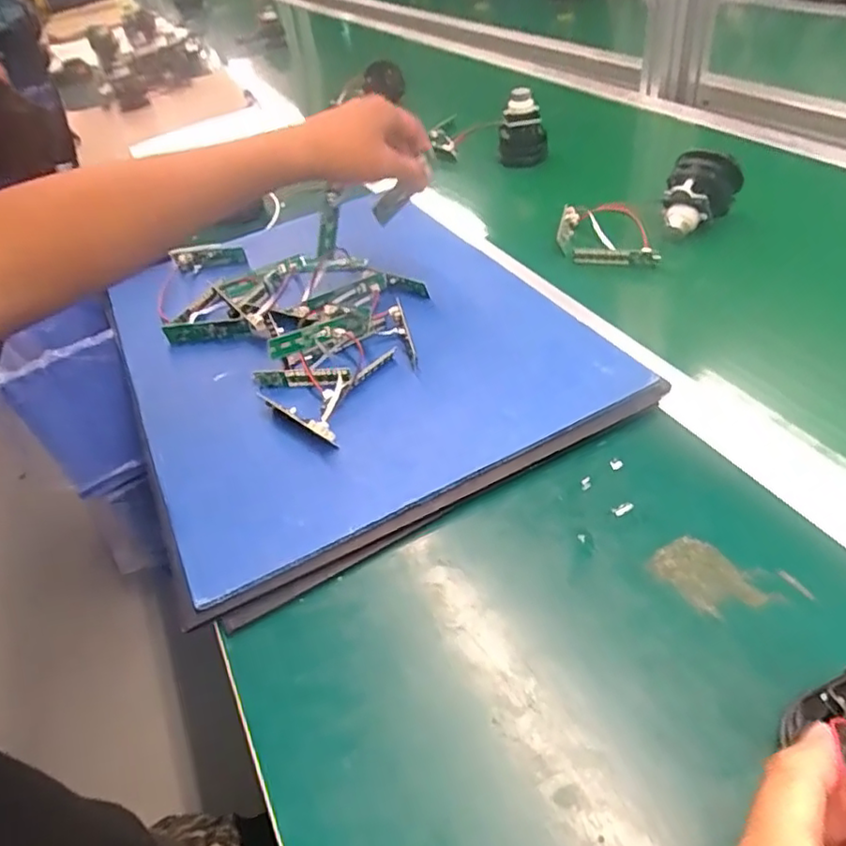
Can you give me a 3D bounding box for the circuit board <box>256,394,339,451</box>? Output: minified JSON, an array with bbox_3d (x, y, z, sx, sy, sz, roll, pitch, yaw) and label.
[{"bbox_3d":[-0.098,-0.006,0.474,0.089,0.021,0.012,26,53,35],"label":"circuit board"}]

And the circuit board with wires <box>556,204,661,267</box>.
[{"bbox_3d":[0.188,-0.194,0.629,0.099,0.036,0.084,4,43,17],"label":"circuit board with wires"}]

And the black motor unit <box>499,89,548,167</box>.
[{"bbox_3d":[0.125,-0.361,0.774,0.063,0.087,0.048,-6,44,3],"label":"black motor unit"}]

